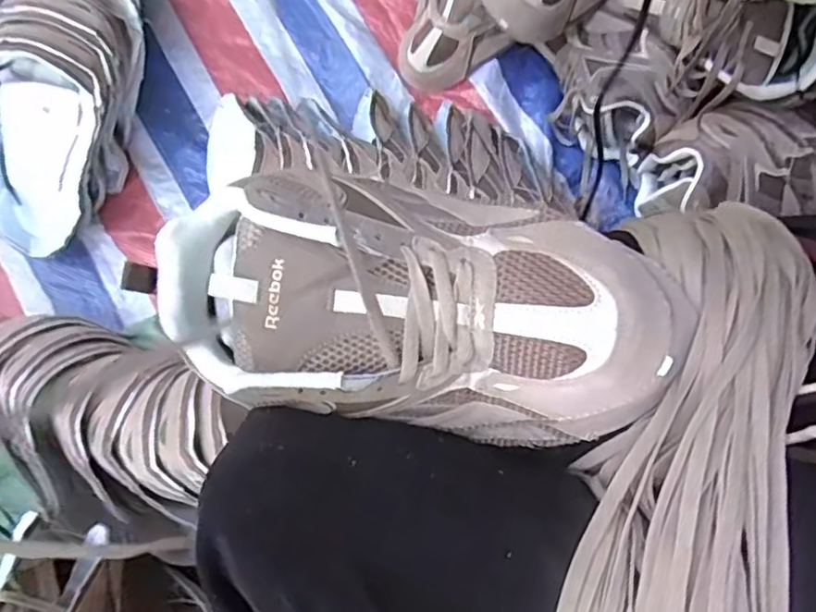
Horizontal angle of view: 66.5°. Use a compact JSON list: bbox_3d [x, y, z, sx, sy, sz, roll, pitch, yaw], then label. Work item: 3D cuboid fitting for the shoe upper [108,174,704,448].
[{"bbox_3d":[0.001,0.002,0.329,0.263,0.089,0.118,9,77,3],"label":"shoe upper"}]

